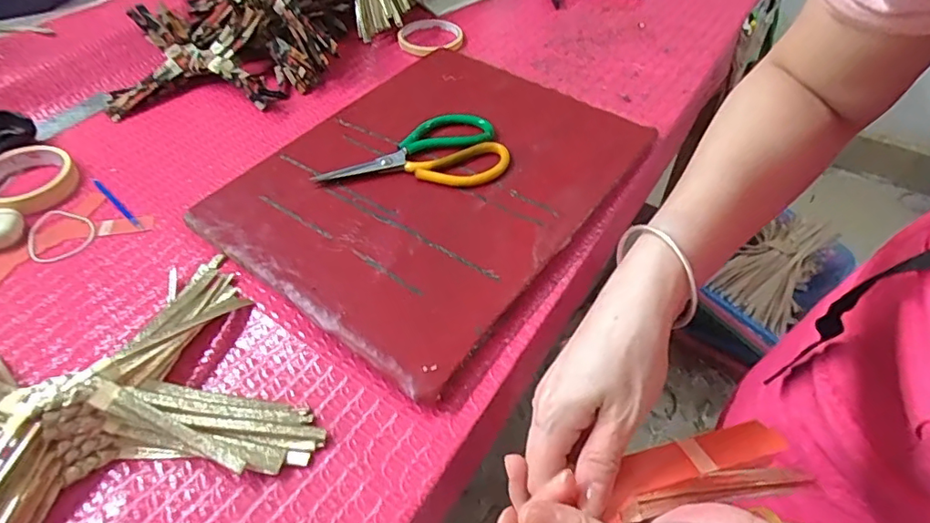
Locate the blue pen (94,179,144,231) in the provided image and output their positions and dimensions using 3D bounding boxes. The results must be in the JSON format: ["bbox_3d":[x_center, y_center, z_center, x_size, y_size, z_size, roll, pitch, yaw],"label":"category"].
[{"bbox_3d":[-0.348,-0.058,0.549,0.106,0.004,0.006,35,58,27],"label":"blue pen"}]

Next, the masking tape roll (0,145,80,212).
[{"bbox_3d":[-0.448,-0.086,0.557,0.089,0.019,0.087,0,50,0],"label":"masking tape roll"}]

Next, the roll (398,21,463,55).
[{"bbox_3d":[-0.047,-0.307,0.754,0.089,0.014,0.087,0,50,0],"label":"roll"}]

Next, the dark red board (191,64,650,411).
[{"bbox_3d":[-0.029,-0.091,0.557,0.302,0.025,0.395,30,56,23],"label":"dark red board"}]

